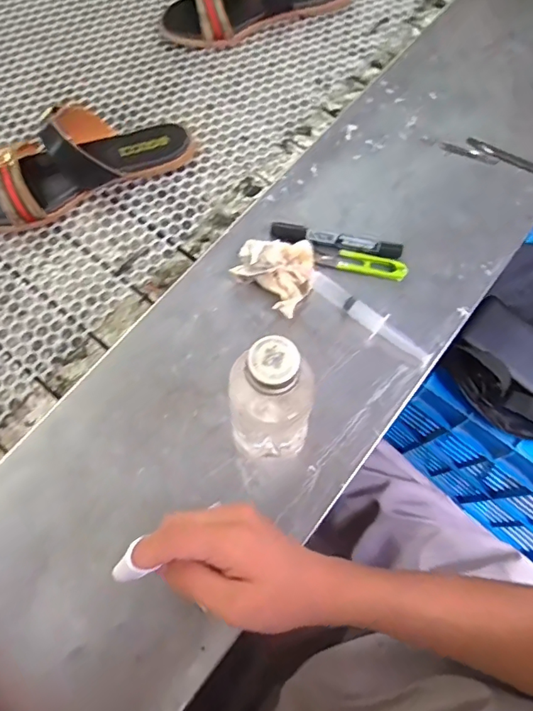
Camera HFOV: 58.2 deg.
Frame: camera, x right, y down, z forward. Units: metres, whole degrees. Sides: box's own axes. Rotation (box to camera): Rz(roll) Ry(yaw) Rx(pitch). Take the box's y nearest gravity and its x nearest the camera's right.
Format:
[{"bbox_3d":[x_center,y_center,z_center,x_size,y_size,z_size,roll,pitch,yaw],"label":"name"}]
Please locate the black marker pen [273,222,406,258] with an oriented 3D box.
[{"bbox_3d":[0.071,-0.115,0.481,0.131,0.011,0.019,9,70,3],"label":"black marker pen"}]

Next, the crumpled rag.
[{"bbox_3d":[0.007,-0.082,0.464,0.074,0.019,0.075,14,70,5],"label":"crumpled rag"}]

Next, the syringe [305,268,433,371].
[{"bbox_3d":[0.096,-0.035,0.453,0.135,0.015,0.021,39,74,13],"label":"syringe"}]

